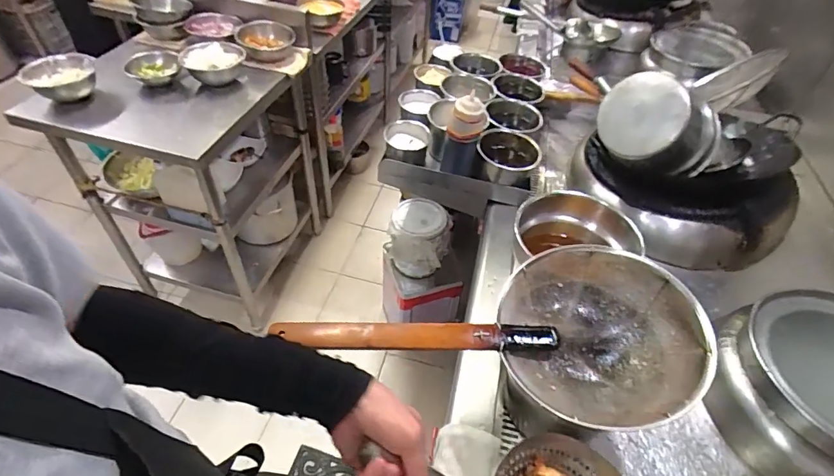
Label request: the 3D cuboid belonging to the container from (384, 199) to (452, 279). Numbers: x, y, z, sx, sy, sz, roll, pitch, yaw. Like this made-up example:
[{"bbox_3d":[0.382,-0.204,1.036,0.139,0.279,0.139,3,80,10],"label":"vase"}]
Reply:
[{"bbox_3d":[-0.003,0.013,1.456,0.208,0.227,0.173,6,48,1],"label":"container"}]

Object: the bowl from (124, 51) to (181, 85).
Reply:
[{"bbox_3d":[-0.737,-0.491,1.252,0.128,0.051,0.139,-4,48,-8],"label":"bowl"}]

